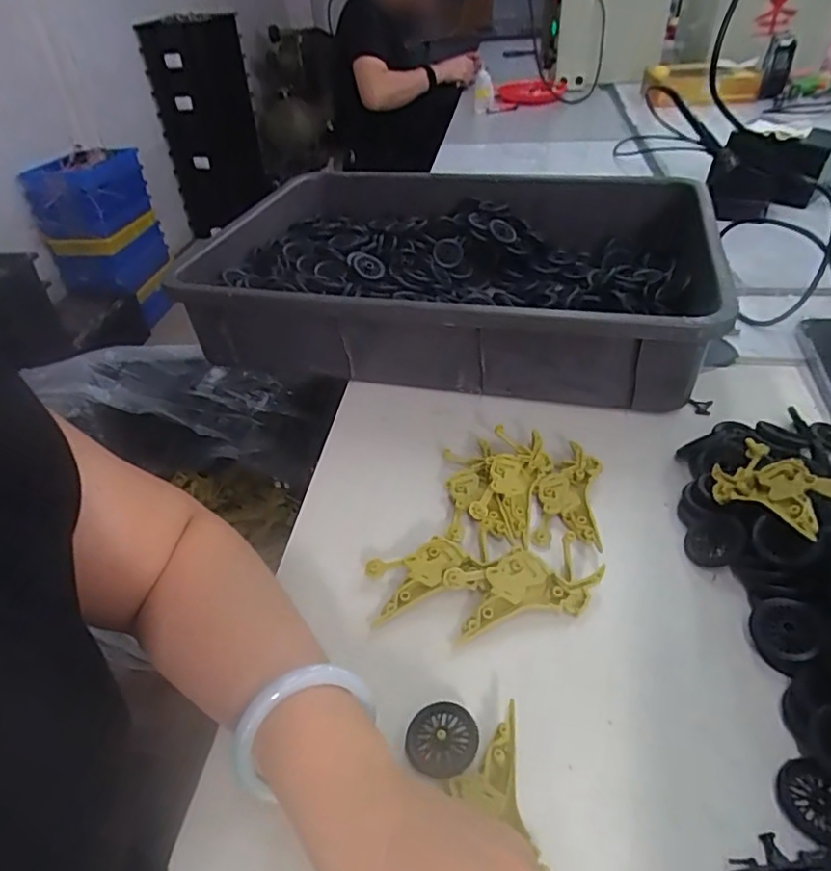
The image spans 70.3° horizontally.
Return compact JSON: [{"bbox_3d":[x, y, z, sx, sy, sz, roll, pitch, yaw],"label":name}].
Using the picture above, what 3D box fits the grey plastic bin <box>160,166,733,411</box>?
[{"bbox_3d":[0.042,-0.184,0.658,0.515,0.103,0.362,8,42,16],"label":"grey plastic bin"}]

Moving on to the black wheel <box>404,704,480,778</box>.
[{"bbox_3d":[0.014,0.161,0.312,0.036,0.006,0.037,-3,40,3],"label":"black wheel"}]

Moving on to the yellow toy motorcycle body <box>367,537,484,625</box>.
[{"bbox_3d":[0.002,0.092,0.395,0.073,0.016,0.040,-18,41,-15],"label":"yellow toy motorcycle body"}]

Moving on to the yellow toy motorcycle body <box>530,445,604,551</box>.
[{"bbox_3d":[0.114,0.045,0.439,0.044,0.017,0.095,6,41,13],"label":"yellow toy motorcycle body"}]

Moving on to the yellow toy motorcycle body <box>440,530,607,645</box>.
[{"bbox_3d":[0.069,0.096,0.376,0.093,0.019,0.046,-13,41,-10],"label":"yellow toy motorcycle body"}]

